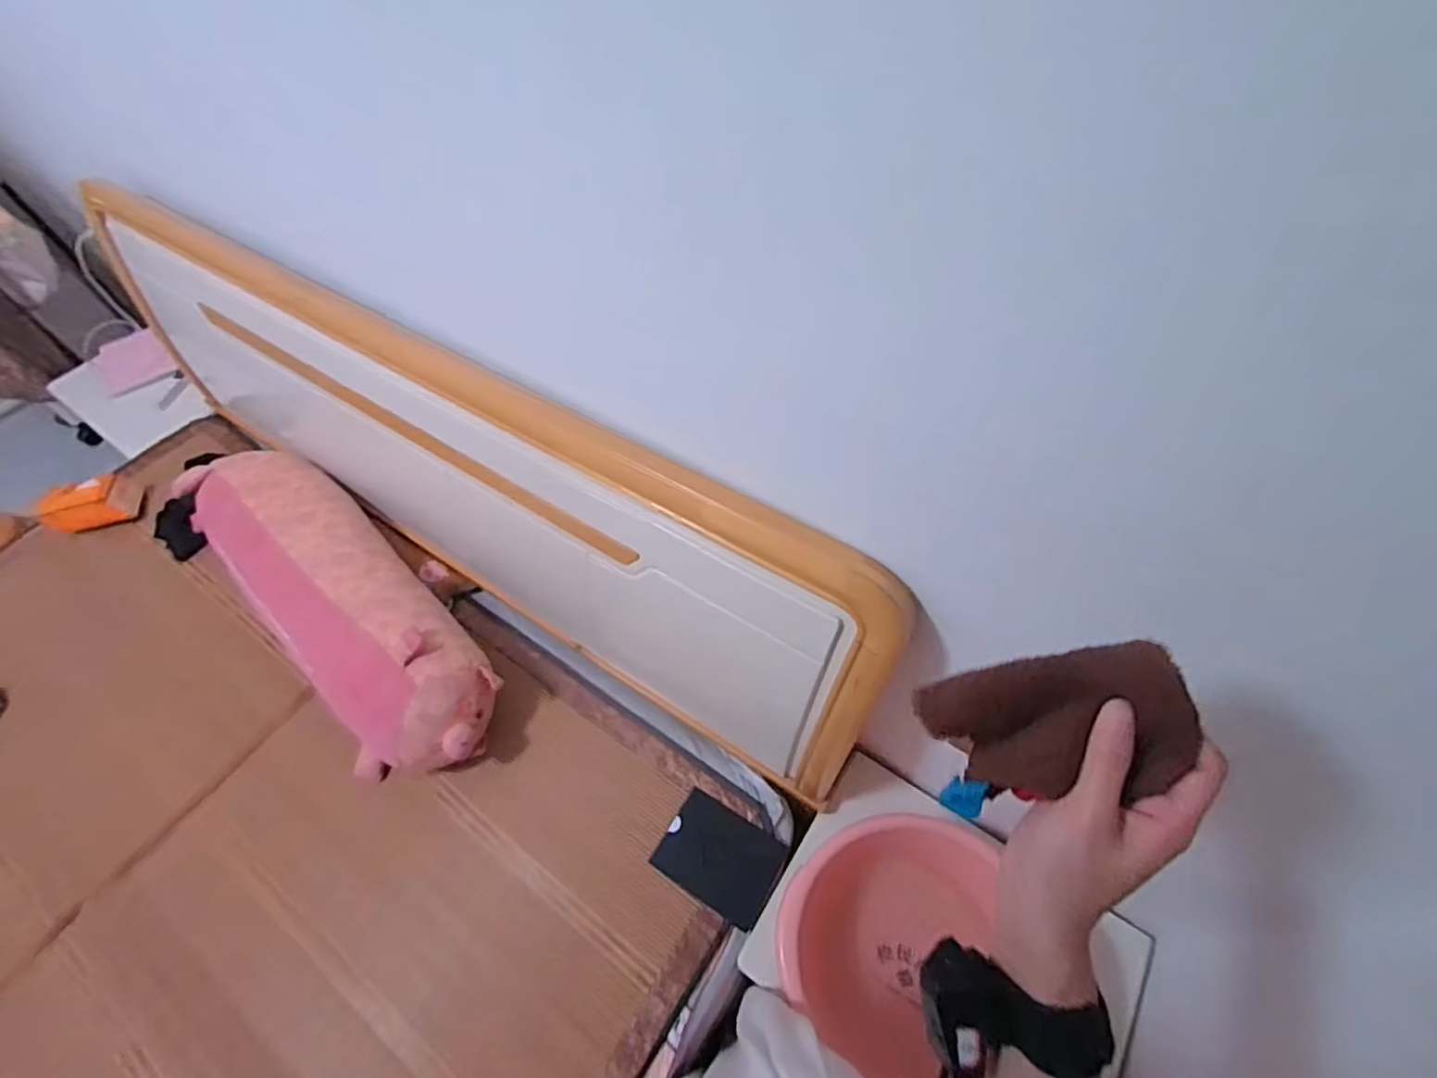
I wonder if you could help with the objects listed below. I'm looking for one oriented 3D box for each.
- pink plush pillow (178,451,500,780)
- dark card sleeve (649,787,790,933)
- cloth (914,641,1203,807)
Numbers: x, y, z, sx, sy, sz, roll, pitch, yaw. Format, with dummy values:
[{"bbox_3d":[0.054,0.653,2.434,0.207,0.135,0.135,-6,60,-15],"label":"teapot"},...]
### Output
[{"bbox_3d":[-0.771,0.089,1.220,0.276,0.200,0.941,-40,64,-23],"label":"pink plush pillow"},{"bbox_3d":[0.003,0.522,1.020,0.186,0.009,0.140,27,64,17],"label":"dark card sleeve"},{"bbox_3d":[0.179,0.102,0.342,0.134,0.035,0.065,-23,47,38],"label":"cloth"}]

